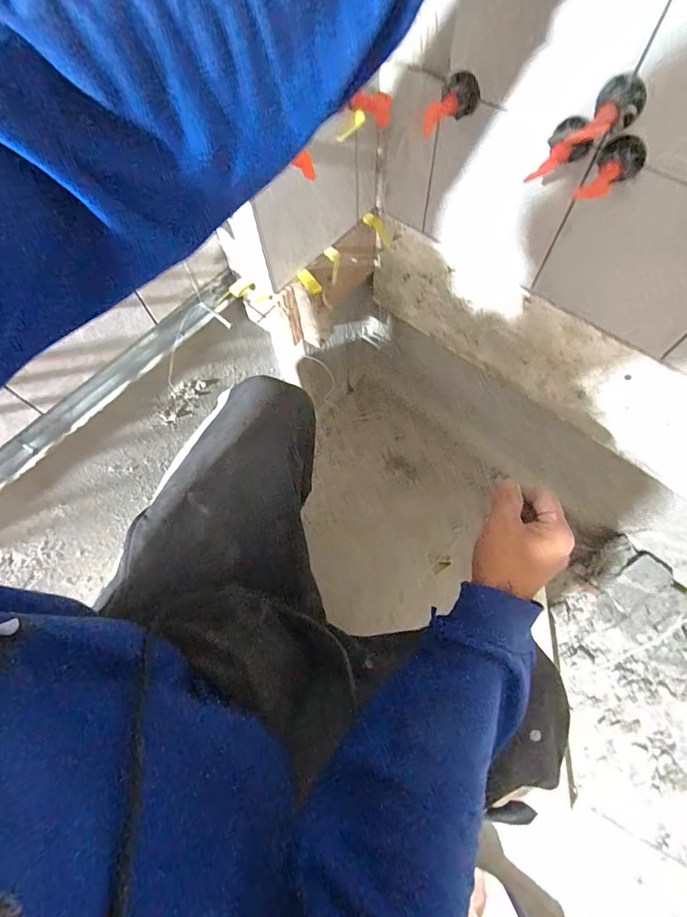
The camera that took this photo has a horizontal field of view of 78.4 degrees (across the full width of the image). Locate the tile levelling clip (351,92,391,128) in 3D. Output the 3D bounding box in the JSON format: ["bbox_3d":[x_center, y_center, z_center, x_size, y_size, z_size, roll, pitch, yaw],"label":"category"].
[{"bbox_3d":[0.023,-0.325,0.388,0.044,0.028,0.016,40,74,17],"label":"tile levelling clip"}]

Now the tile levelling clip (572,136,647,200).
[{"bbox_3d":[0.214,-0.228,0.335,0.033,0.034,0.034,35,73,16],"label":"tile levelling clip"}]

